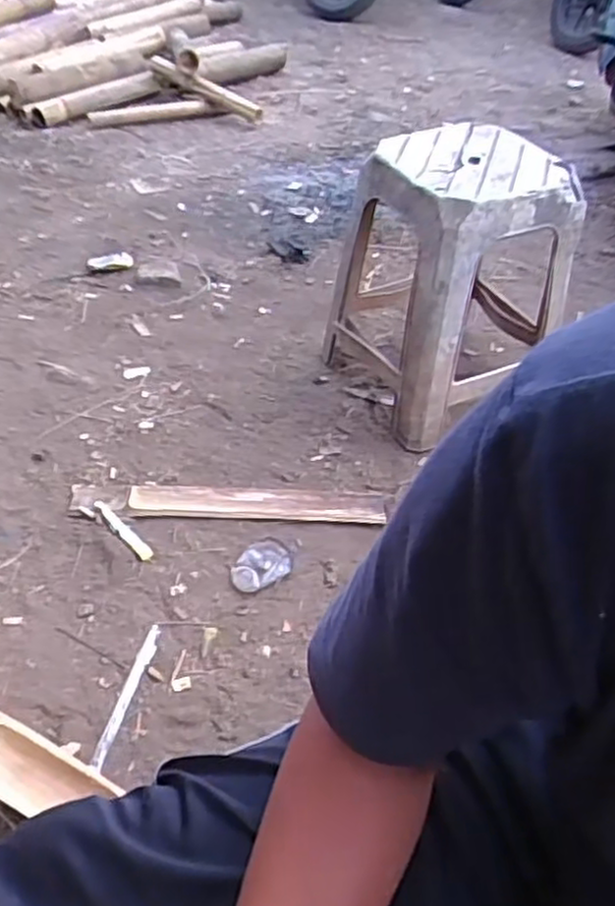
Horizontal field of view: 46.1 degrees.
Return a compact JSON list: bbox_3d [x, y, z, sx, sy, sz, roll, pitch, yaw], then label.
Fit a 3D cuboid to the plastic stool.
[{"bbox_3d":[0.262,-0.334,1.367,0.342,0.432,0.351,-21,46,-21],"label":"plastic stool"}]

